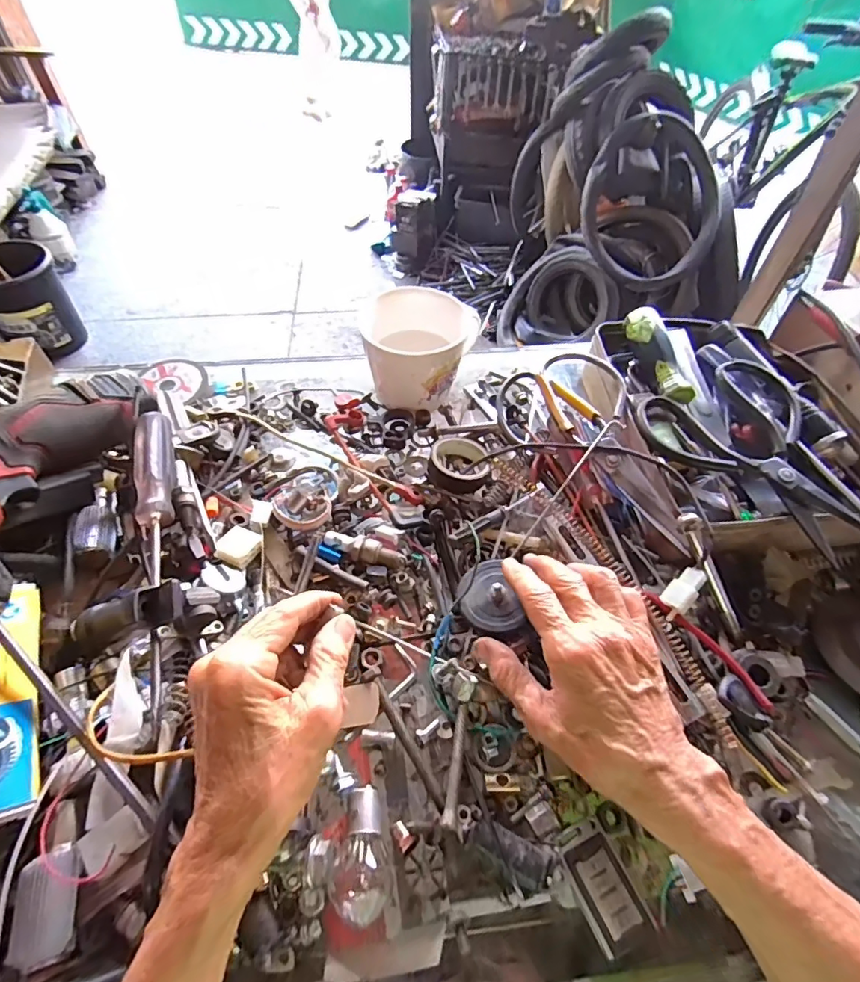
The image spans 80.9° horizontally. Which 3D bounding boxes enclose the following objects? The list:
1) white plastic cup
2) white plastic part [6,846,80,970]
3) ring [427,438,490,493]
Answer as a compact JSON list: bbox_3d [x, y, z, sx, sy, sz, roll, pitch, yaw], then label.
[{"bbox_3d":[-0.009,-0.131,0.477,0.107,0.077,0.086,2,54,-1],"label":"white plastic cup"},{"bbox_3d":[-0.197,0.212,0.257,0.028,0.014,0.046,-8,55,-8],"label":"white plastic part"},{"bbox_3d":[0.023,-0.022,0.434,0.052,0.027,0.045,16,51,-10],"label":"ring"}]

